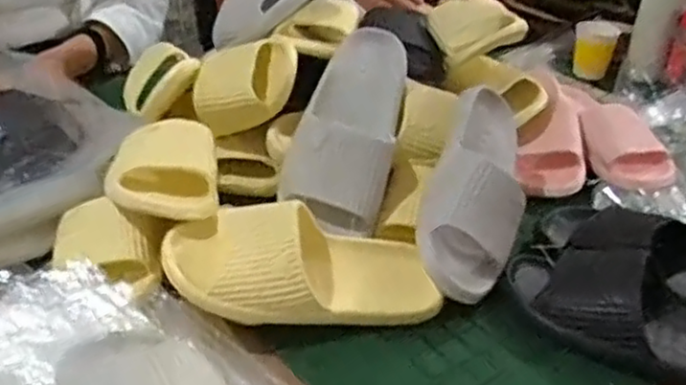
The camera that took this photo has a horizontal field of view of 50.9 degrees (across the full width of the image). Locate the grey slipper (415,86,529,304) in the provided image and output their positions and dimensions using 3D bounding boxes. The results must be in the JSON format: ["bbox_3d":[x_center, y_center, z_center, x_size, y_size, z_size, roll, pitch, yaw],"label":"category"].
[{"bbox_3d":[0.138,-0.009,0.739,0.080,0.104,0.269,-29,29,43],"label":"grey slipper"}]

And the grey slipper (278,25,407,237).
[{"bbox_3d":[0.006,-0.075,0.767,0.102,0.073,0.247,9,61,12],"label":"grey slipper"}]

